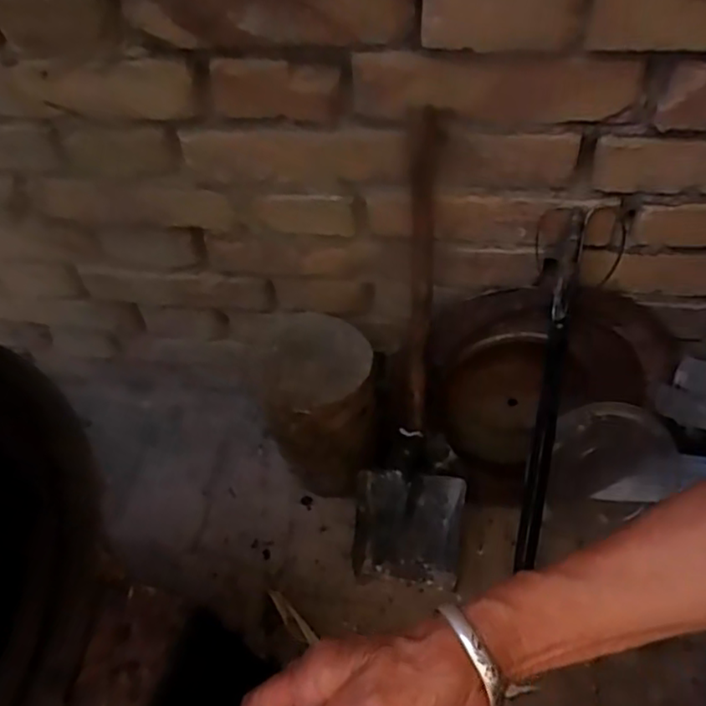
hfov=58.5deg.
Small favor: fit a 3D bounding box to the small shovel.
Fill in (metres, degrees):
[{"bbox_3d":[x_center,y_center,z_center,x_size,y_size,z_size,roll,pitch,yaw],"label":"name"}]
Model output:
[{"bbox_3d":[0.066,0.020,0.661,0.122,0.516,0.082,3,26,7],"label":"small shovel"}]

